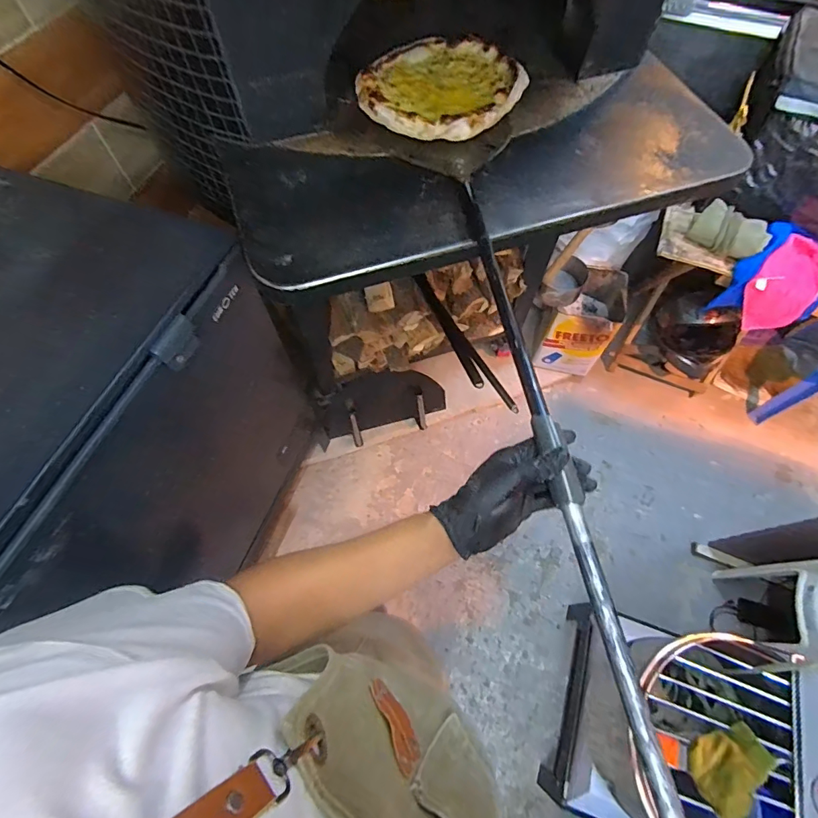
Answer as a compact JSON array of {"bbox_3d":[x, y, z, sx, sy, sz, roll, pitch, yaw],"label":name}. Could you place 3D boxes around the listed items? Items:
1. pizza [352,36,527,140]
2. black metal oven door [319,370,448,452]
[{"bbox_3d":[0.056,-0.552,0.745,0.248,0.027,0.266,27,66,11],"label":"pizza"},{"bbox_3d":[-0.104,-0.023,1.651,0.491,0.264,0.110,-12,29,-5],"label":"black metal oven door"}]

